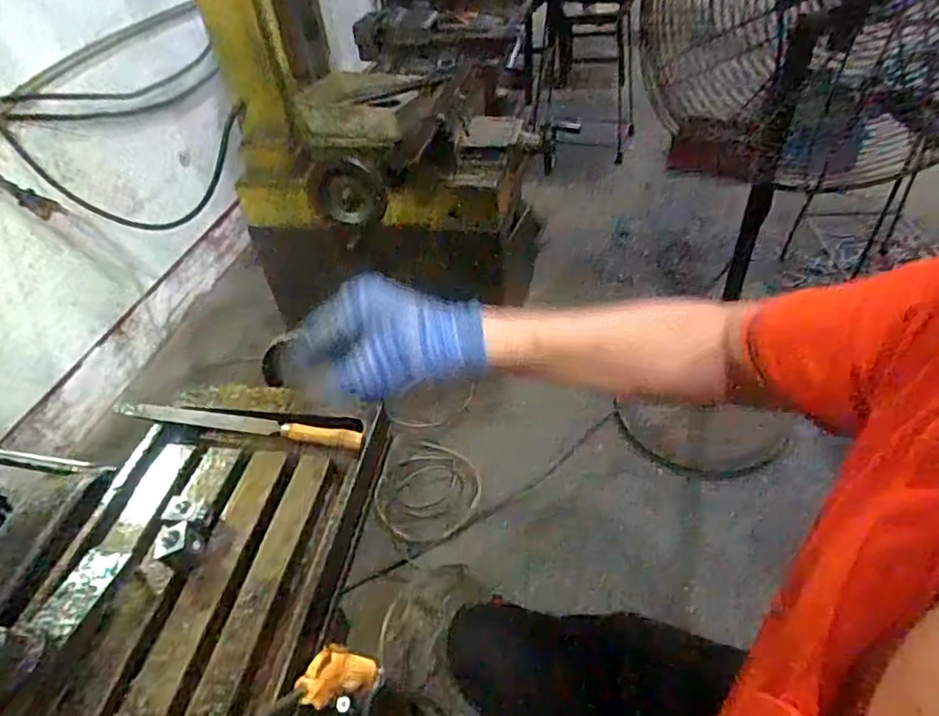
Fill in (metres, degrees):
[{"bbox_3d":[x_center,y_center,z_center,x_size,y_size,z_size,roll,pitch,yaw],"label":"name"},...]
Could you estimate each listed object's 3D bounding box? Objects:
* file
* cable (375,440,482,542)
[{"bbox_3d":[-0.248,0.063,0.627,0.291,0.030,0.024,8,44,15],"label":"file"},{"bbox_3d":[-0.106,0.353,1.573,0.258,0.016,0.247,2,83,-12],"label":"cable"}]

